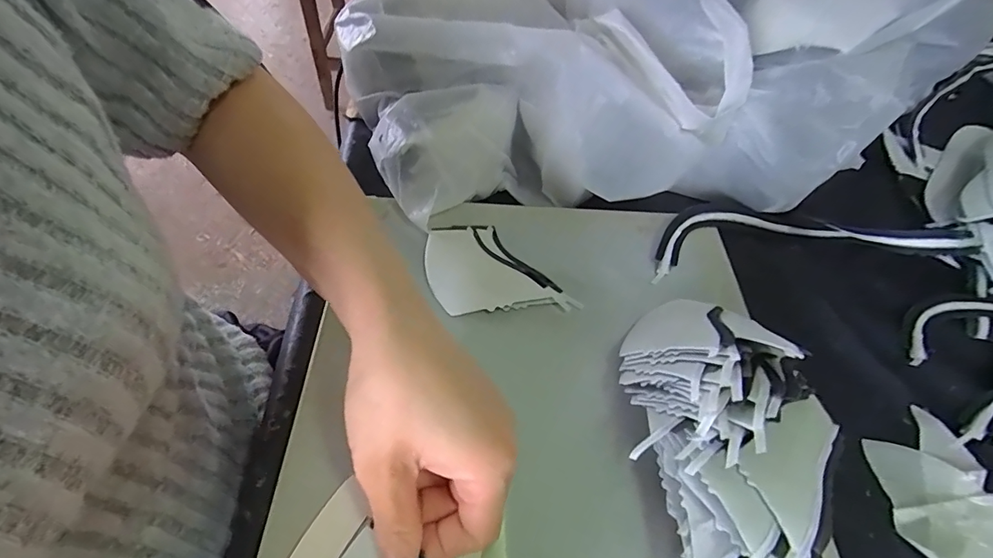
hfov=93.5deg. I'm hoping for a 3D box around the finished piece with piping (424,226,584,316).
[{"bbox_3d":[0.000,-0.009,0.329,0.095,0.007,0.074,-3,54,-8],"label":"finished piece with piping"}]

